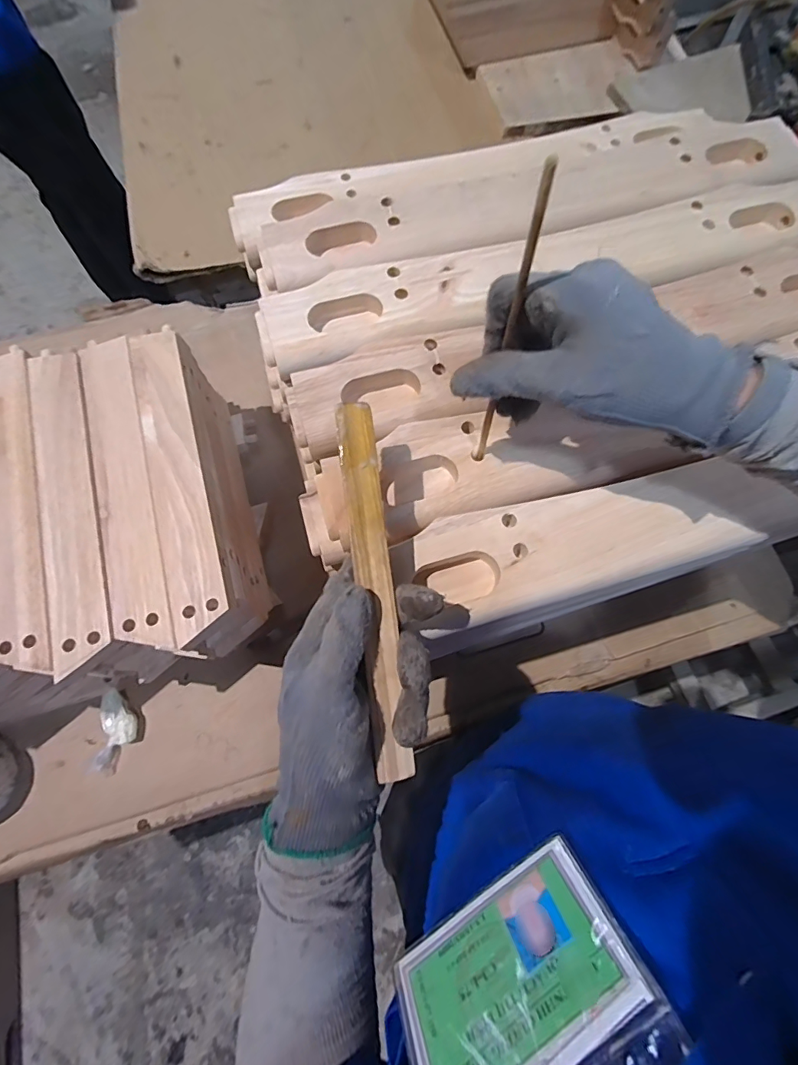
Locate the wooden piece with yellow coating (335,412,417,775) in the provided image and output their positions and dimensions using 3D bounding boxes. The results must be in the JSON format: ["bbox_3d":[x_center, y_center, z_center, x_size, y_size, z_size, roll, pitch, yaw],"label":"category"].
[{"bbox_3d":[-0.014,0.030,0.269,0.020,0.005,0.212,-7,84,-3],"label":"wooden piece with yellow coating"}]

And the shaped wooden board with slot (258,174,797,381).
[{"bbox_3d":[0.130,-0.223,0.395,0.484,0.022,0.100,-15,74,-5],"label":"shaped wooden board with slot"}]

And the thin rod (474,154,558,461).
[{"bbox_3d":[0.056,-0.094,0.251,0.006,0.185,0.007,15,66,7],"label":"thin rod"}]

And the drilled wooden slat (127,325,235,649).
[{"bbox_3d":[-0.188,-0.051,0.410,0.045,0.025,0.281,-15,74,-5],"label":"drilled wooden slat"}]

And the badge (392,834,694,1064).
[{"bbox_3d":[0.046,0.183,0.184,0.099,0.081,0.004,-37,110,-3],"label":"badge"}]

